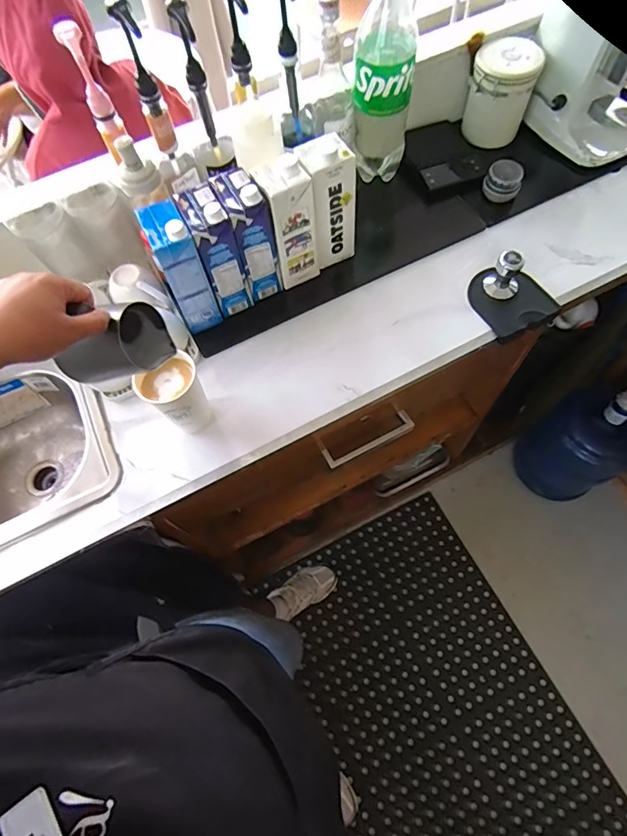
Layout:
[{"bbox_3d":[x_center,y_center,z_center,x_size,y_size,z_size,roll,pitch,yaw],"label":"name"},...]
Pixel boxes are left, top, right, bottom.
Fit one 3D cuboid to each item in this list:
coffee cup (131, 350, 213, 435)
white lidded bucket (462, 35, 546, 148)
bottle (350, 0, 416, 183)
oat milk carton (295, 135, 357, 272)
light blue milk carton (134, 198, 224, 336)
[{"bbox_3d":[-0.203,-0.035,0.686,0.083,0.124,0.091,38,73,18],"label":"coffee cup"},{"bbox_3d":[0.379,-0.663,0.916,0.120,0.147,0.123,-1,65,3],"label":"white lidded bucket"},{"bbox_3d":[0.120,-0.580,0.787,0.096,0.339,0.097,5,66,6],"label":"bottle"},{"bbox_3d":[0.024,-0.368,0.765,0.089,0.194,0.079,-28,67,-9],"label":"oat milk carton"},{"bbox_3d":[-0.215,-0.239,0.724,0.064,0.188,0.098,-28,67,-9],"label":"light blue milk carton"}]

